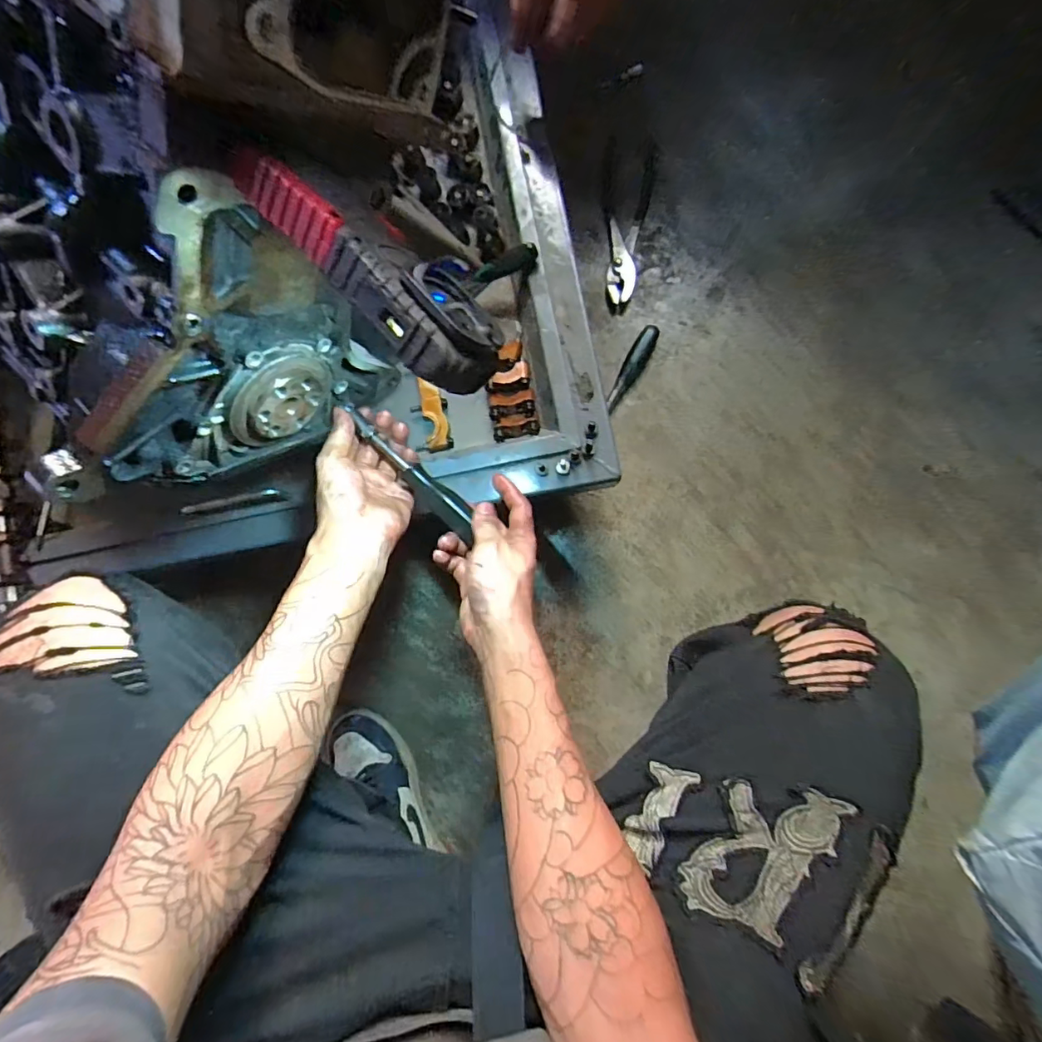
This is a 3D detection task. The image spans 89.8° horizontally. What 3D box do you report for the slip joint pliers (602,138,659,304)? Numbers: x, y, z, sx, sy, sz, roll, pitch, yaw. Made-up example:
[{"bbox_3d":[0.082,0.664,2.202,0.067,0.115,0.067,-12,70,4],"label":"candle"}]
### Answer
[{"bbox_3d":[0.135,-0.397,0.702,0.069,0.026,0.205,9,92,18],"label":"slip joint pliers"}]

